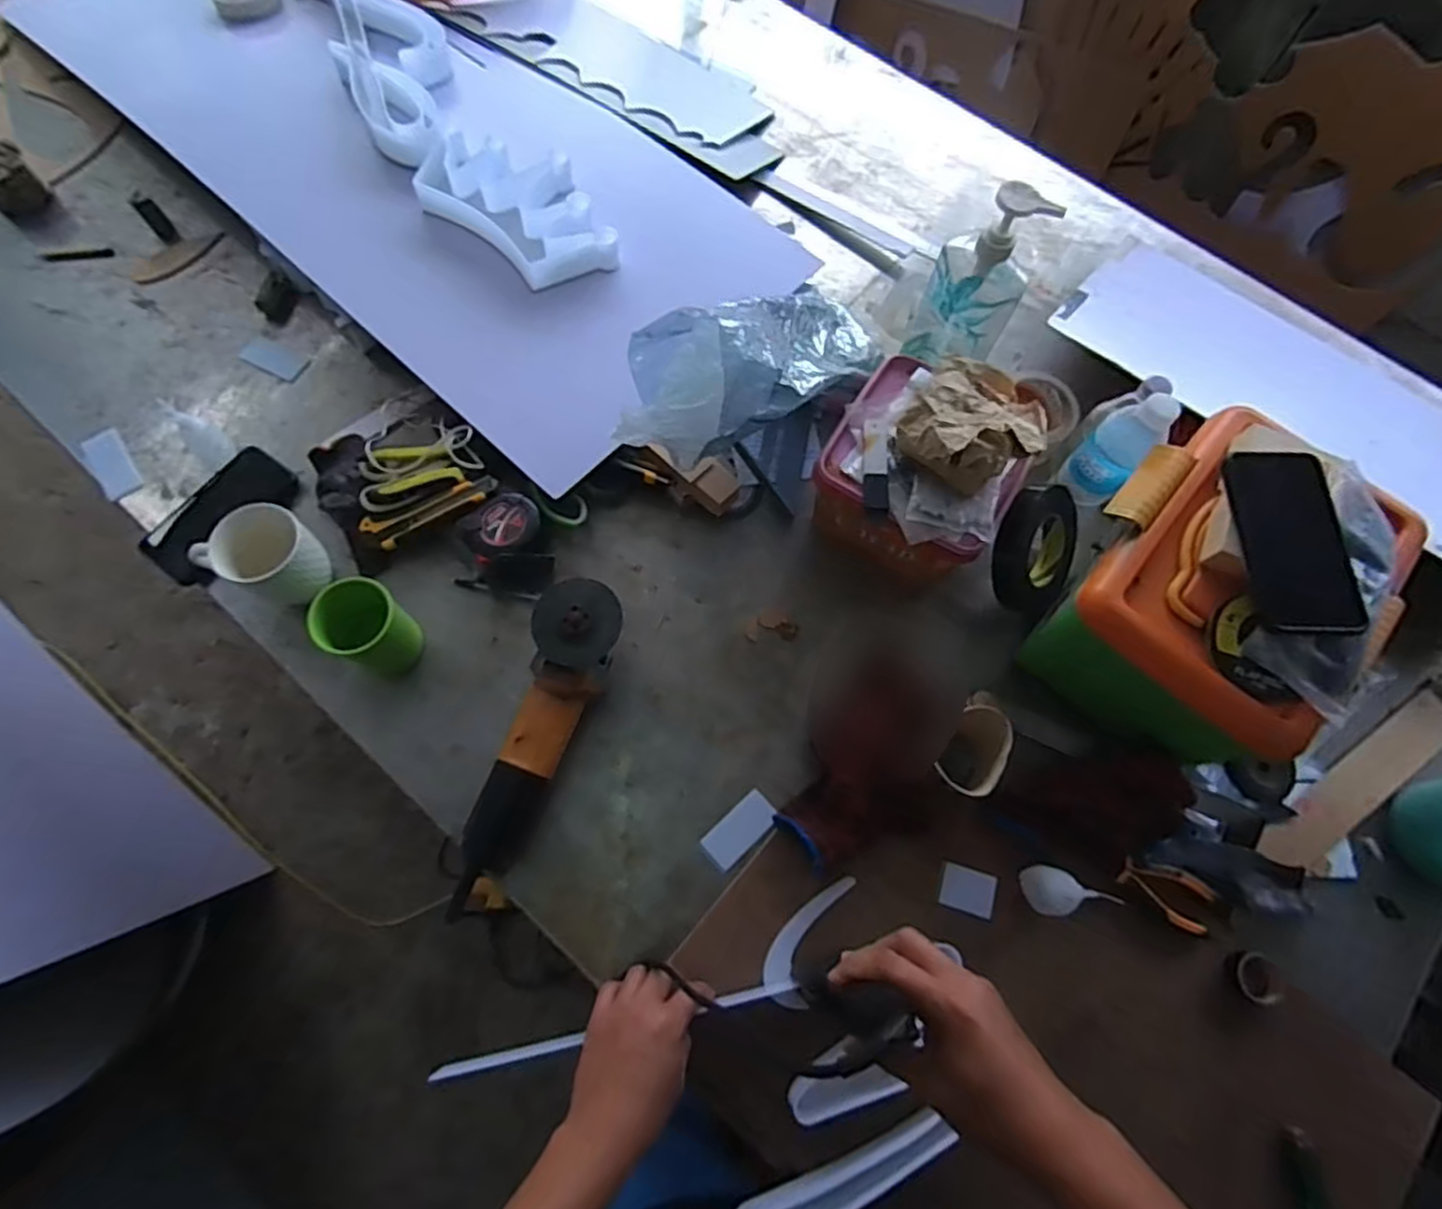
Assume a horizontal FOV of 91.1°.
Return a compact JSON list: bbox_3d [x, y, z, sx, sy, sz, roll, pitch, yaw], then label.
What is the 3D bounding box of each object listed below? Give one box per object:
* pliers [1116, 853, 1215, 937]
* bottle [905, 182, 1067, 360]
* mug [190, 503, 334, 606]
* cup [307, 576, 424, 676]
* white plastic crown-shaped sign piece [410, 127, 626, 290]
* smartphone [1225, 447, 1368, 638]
[{"bbox_3d":[0.423,0.273,0.673,0.088,0.008,0.048,24,71,7],"label":"pliers"},{"bbox_3d":[0.258,-0.317,0.736,0.092,0.216,0.066,27,73,8],"label":"bottle"},{"bbox_3d":[-0.448,-0.045,0.717,0.088,0.108,0.080,0,71,-1],"label":"mug"},{"bbox_3d":[-0.349,0.026,0.707,0.065,0.118,0.071,1,70,-2],"label":"cup"},{"bbox_3d":[-0.243,-0.499,0.897,0.265,0.055,0.162,38,74,11],"label":"white plastic crown-shaped sign piece"},{"bbox_3d":[0.474,-0.056,0.589,0.076,0.015,0.160,4,71,0],"label":"smartphone"}]

